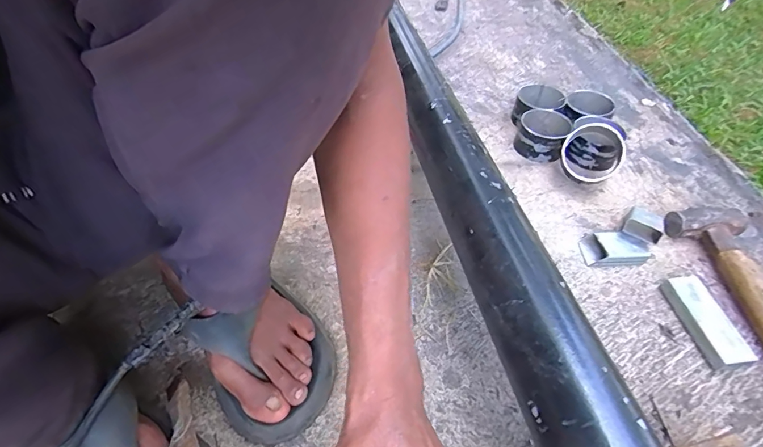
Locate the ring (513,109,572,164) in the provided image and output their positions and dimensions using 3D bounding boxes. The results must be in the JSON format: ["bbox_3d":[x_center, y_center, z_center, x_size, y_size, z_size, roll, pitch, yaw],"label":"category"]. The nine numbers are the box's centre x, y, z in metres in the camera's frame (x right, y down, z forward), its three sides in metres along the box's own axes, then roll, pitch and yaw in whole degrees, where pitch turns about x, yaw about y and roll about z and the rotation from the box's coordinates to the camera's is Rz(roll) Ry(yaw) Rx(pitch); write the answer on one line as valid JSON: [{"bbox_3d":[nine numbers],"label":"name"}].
[{"bbox_3d":[0.238,-0.131,0.630,0.068,0.044,0.073,1,48,-1],"label":"ring"}]

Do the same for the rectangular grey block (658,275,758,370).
[{"bbox_3d":[0.332,0.100,0.436,0.037,0.023,0.099,-4,48,-5],"label":"rectangular grey block"}]

